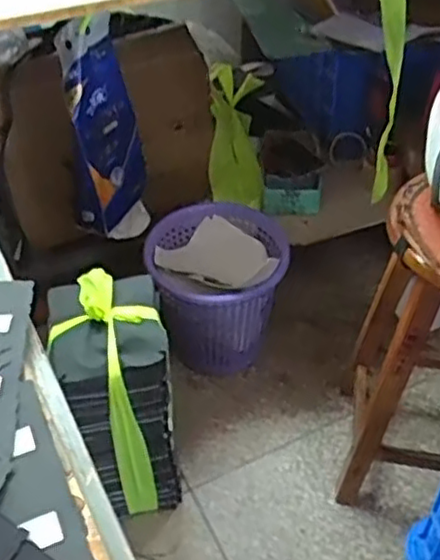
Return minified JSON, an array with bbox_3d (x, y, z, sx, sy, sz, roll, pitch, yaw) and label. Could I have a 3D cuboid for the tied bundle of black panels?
[{"bbox_3d":[-0.166,0.194,1.143,0.165,0.396,0.211,-11,46,-10],"label":"tied bundle of black panels"}]

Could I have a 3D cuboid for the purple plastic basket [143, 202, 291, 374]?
[{"bbox_3d":[-0.001,0.031,1.431,0.282,0.279,0.272,-6,45,-5],"label":"purple plastic basket"}]

